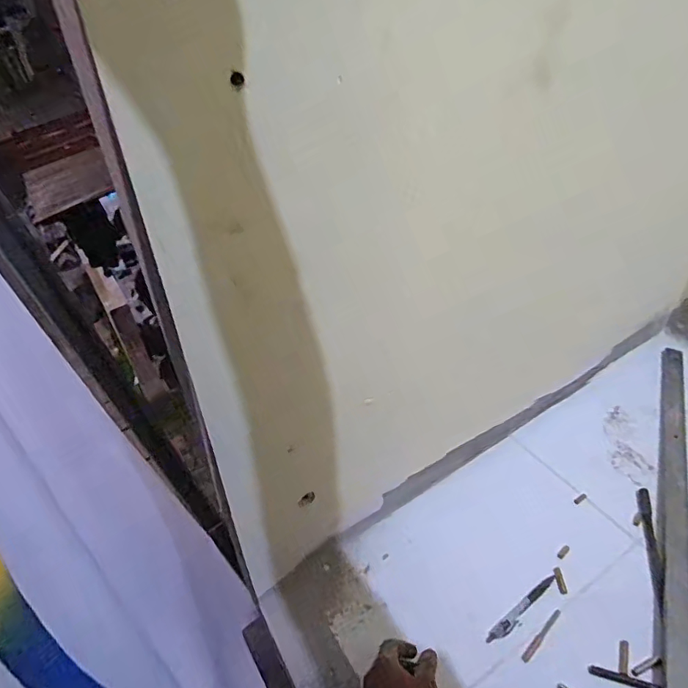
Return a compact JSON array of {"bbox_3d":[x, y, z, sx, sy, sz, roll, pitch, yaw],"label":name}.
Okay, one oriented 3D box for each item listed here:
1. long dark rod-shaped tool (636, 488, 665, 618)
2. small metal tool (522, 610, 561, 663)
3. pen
[{"bbox_3d":[0.476,0.311,0.758,0.017,0.014,0.218,10,40,14],"label":"long dark rod-shaped tool"},{"bbox_3d":[0.272,0.399,0.675,0.095,0.010,0.010,-31,47,-31],"label":"small metal tool"},{"bbox_3d":[0.255,0.376,0.701,0.145,0.012,0.018,-27,45,-28],"label":"pen"}]

